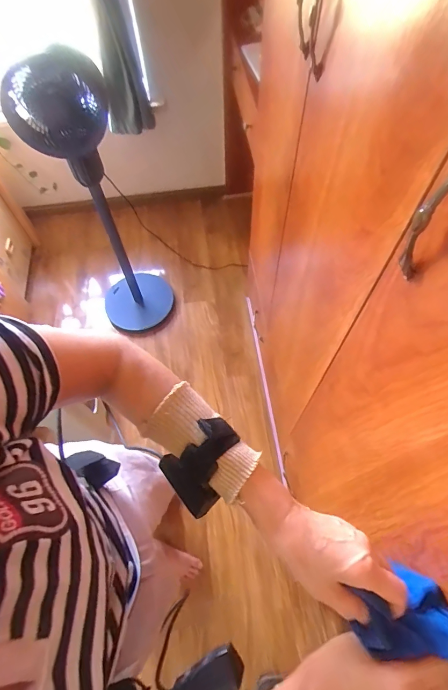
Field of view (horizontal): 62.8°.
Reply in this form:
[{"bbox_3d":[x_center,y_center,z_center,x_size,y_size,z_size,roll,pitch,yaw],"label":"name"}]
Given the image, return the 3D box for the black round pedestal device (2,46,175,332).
[{"bbox_3d":[-0.398,-0.416,1.284,0.292,1.093,0.256,-20,64,-8],"label":"black round pedestal device"}]

